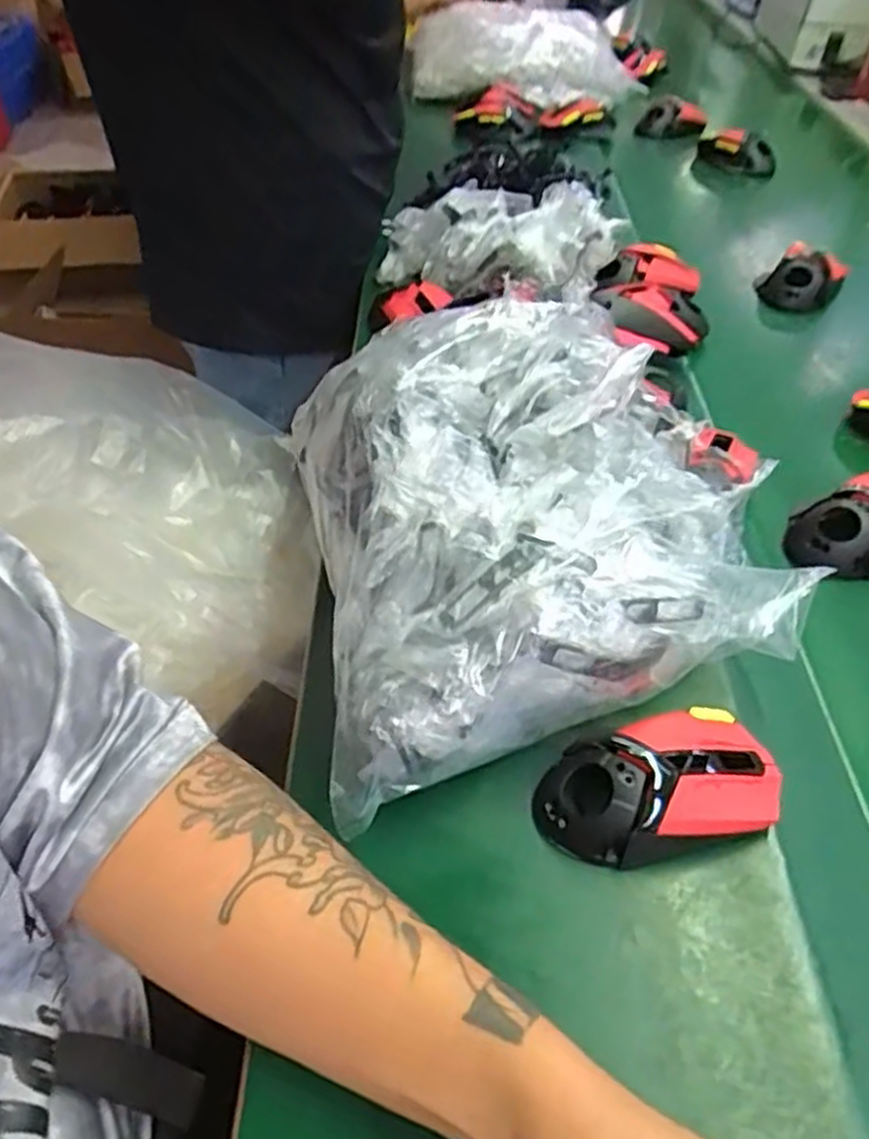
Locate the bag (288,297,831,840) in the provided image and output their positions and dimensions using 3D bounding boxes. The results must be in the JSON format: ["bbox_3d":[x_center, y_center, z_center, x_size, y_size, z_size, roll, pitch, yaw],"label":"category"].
[{"bbox_3d":[0.050,-0.041,0.447,0.257,0.135,0.258,-10,48,-12],"label":"bag"}]

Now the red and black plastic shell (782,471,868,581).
[{"bbox_3d":[0.295,-0.032,0.536,0.101,0.037,0.071,-8,47,-9],"label":"red and black plastic shell"}]

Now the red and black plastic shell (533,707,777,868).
[{"bbox_3d":[0.114,0.109,0.396,0.121,0.037,0.068,-11,48,-12],"label":"red and black plastic shell"}]

